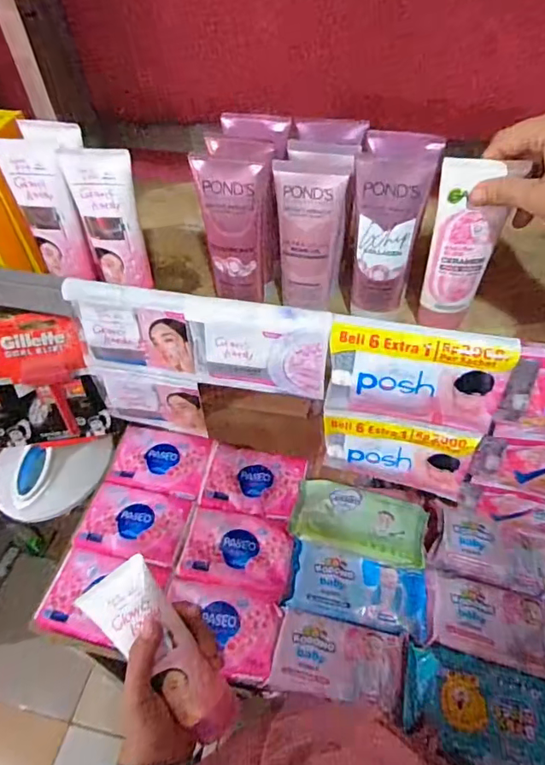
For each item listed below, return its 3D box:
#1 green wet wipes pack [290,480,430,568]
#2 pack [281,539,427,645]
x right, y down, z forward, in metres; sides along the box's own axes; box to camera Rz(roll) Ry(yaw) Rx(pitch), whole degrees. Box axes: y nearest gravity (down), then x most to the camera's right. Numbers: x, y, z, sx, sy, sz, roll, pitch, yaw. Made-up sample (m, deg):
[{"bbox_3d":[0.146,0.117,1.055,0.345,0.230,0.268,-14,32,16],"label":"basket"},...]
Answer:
[{"bbox_3d":[0.123,0.193,0.689,0.186,0.036,0.094,16,52,15],"label":"green wet wipes pack"},{"bbox_3d":[0.113,0.277,0.657,0.181,0.028,0.088,9,51,10],"label":"pack"}]

